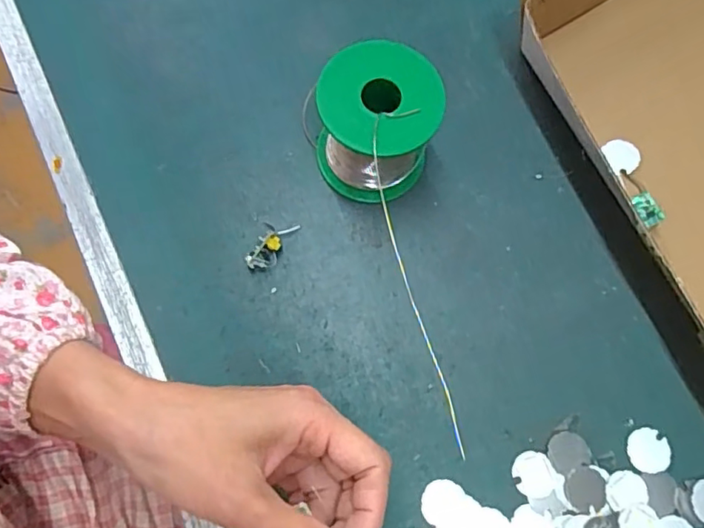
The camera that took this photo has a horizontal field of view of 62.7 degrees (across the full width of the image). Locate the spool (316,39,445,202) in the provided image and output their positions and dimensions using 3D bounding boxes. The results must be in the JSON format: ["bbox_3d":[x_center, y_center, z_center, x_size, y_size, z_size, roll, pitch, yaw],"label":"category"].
[{"bbox_3d":[0.014,-0.080,0.345,0.070,0.075,0.070,-1,76,-2],"label":"spool"}]

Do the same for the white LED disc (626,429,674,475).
[{"bbox_3d":[0.172,0.108,0.333,0.024,0.004,0.024,0,76,-1],"label":"white LED disc"}]

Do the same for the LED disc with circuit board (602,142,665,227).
[{"bbox_3d":[0.180,-0.052,0.369,0.021,0.013,0.062,-14,77,-5],"label":"LED disc with circuit board"}]

